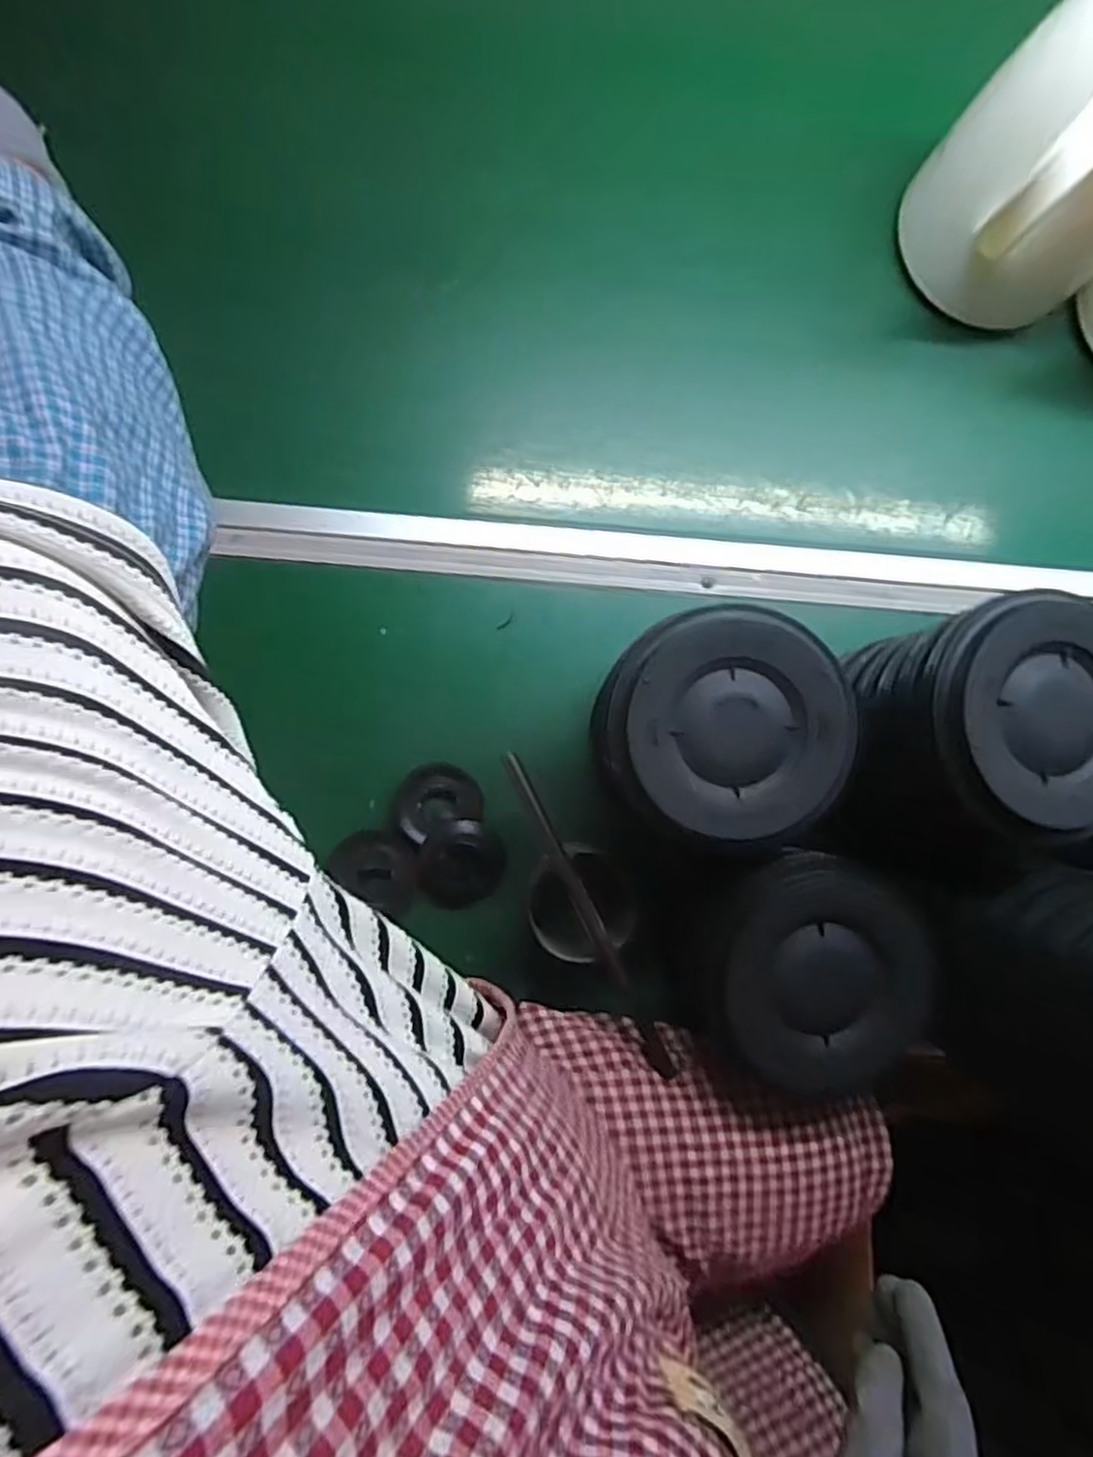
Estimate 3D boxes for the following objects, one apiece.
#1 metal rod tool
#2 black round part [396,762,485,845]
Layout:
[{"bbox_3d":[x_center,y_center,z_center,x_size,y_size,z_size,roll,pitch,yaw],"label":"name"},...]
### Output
[{"bbox_3d":[0.013,0.092,0.464,0.011,0.007,0.165,-27,88,-4],"label":"metal rod tool"},{"bbox_3d":[-0.074,0.051,0.514,0.057,0.026,0.051,-12,87,-3],"label":"black round part"}]

